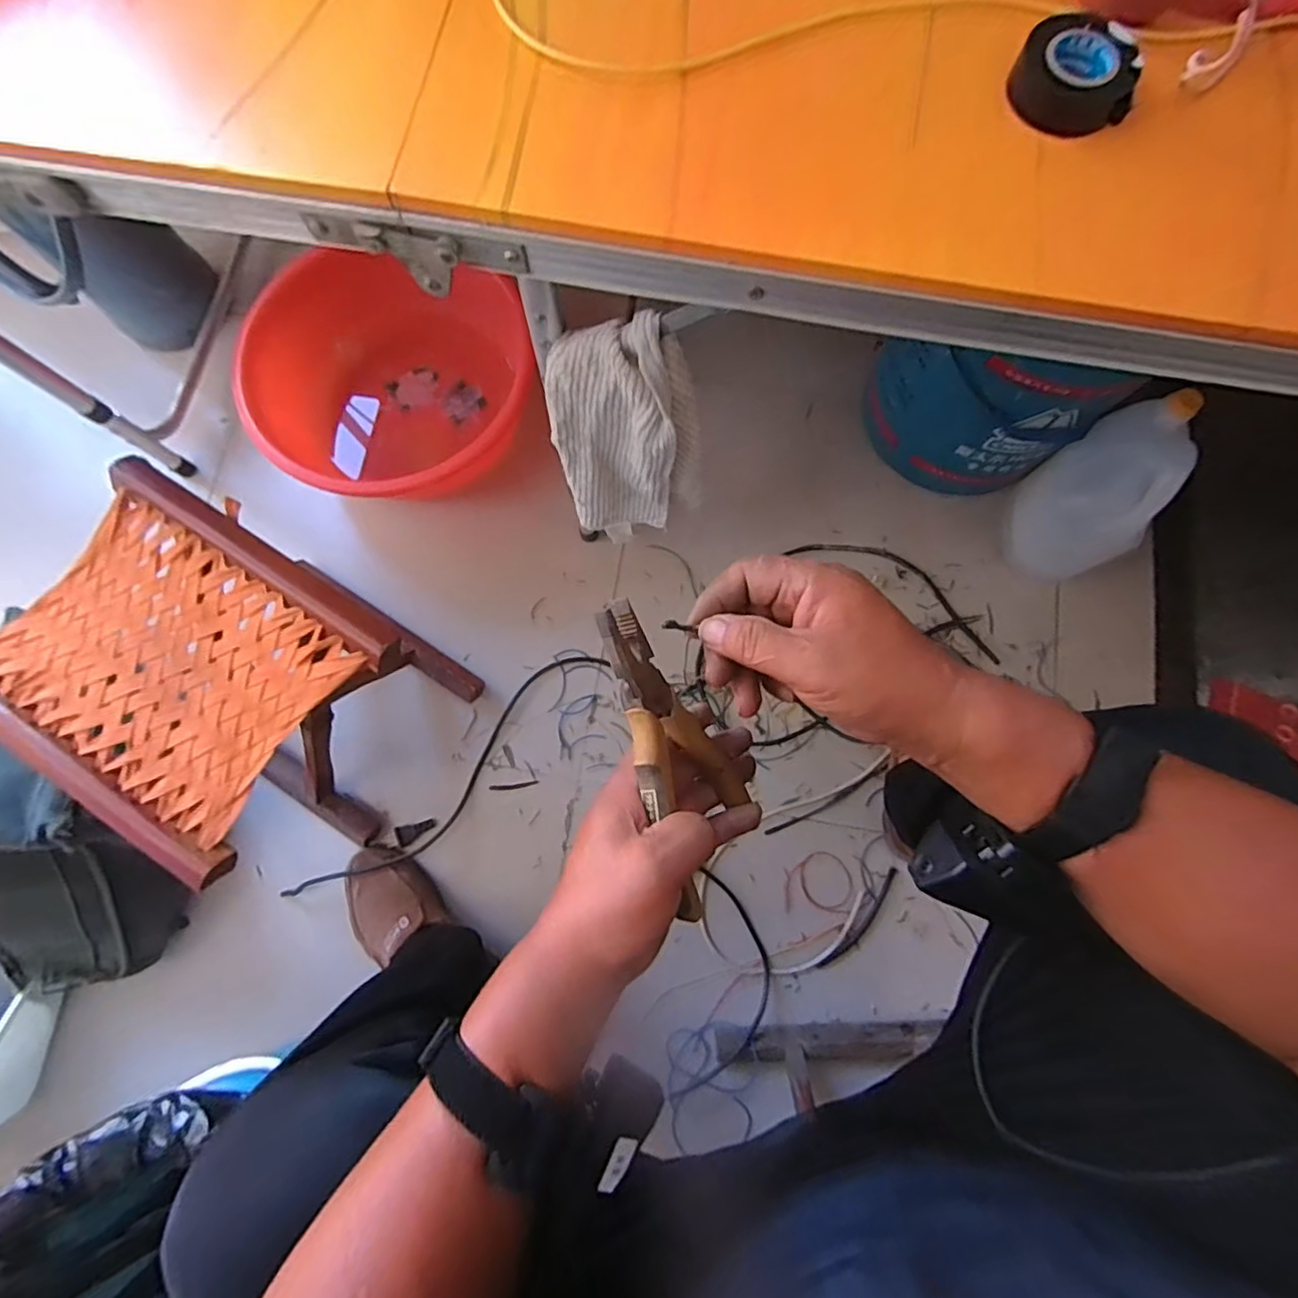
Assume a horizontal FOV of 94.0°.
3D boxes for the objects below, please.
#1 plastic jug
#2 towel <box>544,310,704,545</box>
[{"bbox_3d":[0.504,-0.169,0.717,0.093,0.242,0.144,10,79,3],"label":"plastic jug"},{"bbox_3d":[-0.019,-0.168,0.518,0.123,0.240,0.057,14,79,4],"label":"towel"}]

